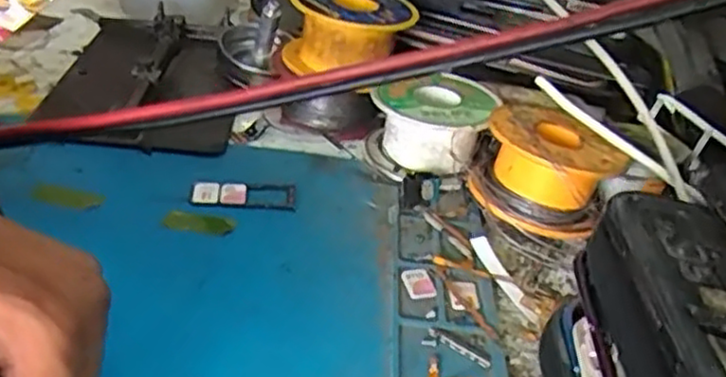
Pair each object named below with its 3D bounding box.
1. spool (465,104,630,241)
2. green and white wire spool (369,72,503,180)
[{"bbox_3d":[0.069,-0.006,0.275,0.050,0.032,0.049,6,32,-4],"label":"spool"},{"bbox_3d":[0.029,-0.026,0.298,0.045,0.031,0.047,18,34,16],"label":"green and white wire spool"}]

